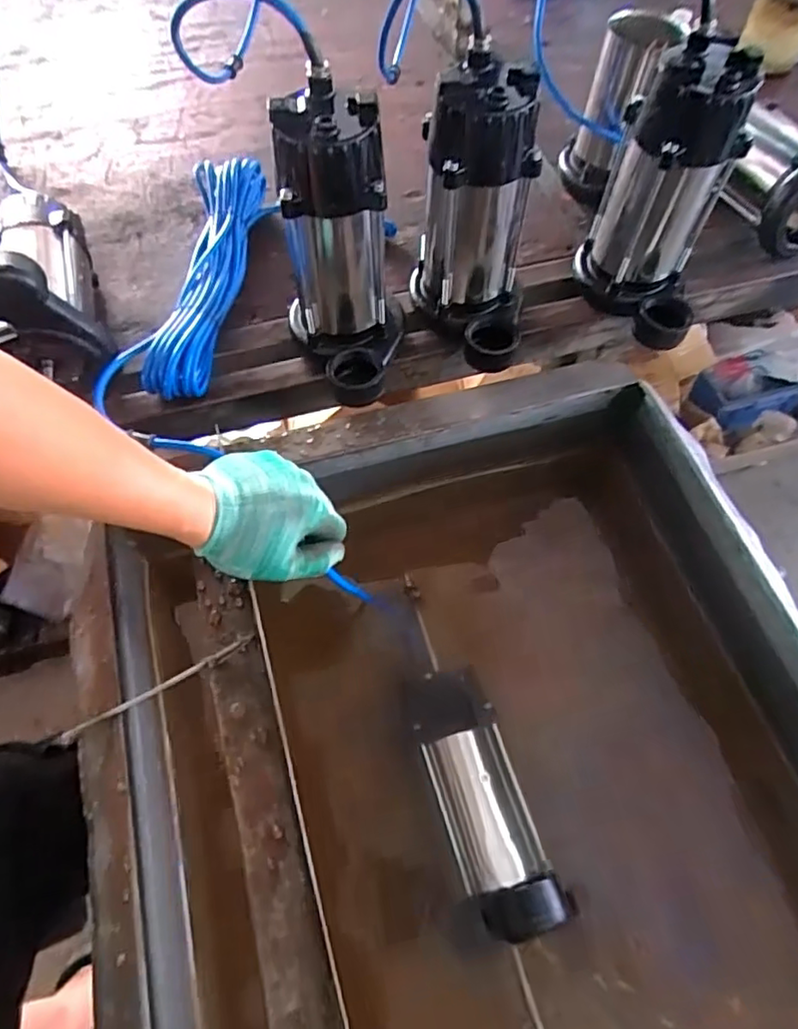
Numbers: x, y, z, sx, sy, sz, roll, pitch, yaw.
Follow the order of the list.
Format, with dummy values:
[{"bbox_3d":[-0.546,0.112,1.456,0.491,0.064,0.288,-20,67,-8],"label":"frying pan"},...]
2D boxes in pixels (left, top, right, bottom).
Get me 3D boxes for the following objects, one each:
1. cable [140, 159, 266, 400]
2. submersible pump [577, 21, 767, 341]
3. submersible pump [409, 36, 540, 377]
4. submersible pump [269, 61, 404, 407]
[{"bbox_3d":[-0.218,-0.275,0.693,0.080,0.049,0.351,2,61,0],"label":"cable"},{"bbox_3d":[0.257,-0.297,0.596,0.113,0.232,0.125,8,61,3],"label":"submersible pump"},{"bbox_3d":[0.072,-0.264,0.583,0.116,0.246,0.128,8,61,3],"label":"submersible pump"},{"bbox_3d":[-0.051,-0.235,0.560,0.101,0.229,0.154,-19,63,-11],"label":"submersible pump"}]

